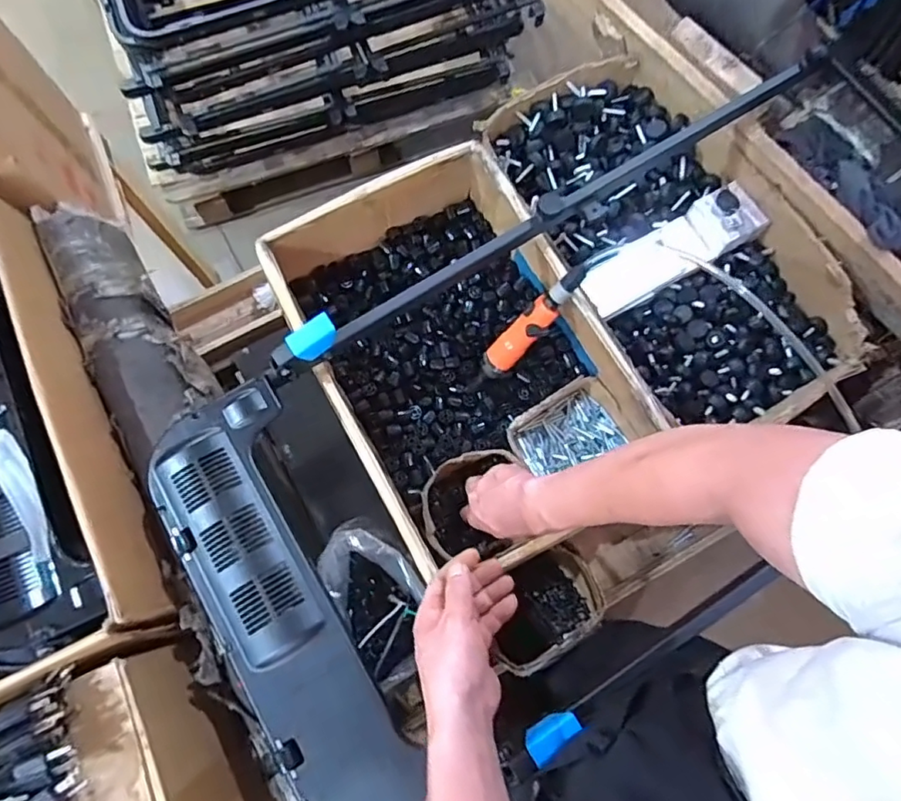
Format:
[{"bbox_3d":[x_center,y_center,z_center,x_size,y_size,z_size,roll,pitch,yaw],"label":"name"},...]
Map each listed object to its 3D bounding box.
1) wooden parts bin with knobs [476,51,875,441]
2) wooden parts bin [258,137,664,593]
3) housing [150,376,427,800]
[{"bbox_3d":[0.308,-0.242,0.813,0.339,0.145,0.600,-29,77,-6],"label":"wooden parts bin with knobs"},{"bbox_3d":[0.011,-0.059,0.785,0.355,0.162,0.511,-25,77,-6],"label":"wooden parts bin"},{"bbox_3d":[-0.176,0.215,0.585,0.144,0.039,0.471,-25,77,-6],"label":"housing"}]

